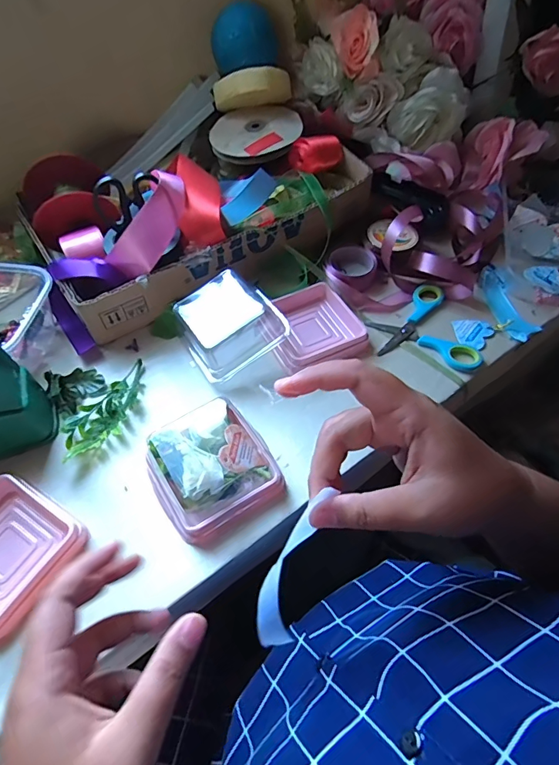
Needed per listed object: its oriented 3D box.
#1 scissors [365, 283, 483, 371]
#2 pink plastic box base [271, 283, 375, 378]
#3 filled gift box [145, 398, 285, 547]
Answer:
[{"bbox_3d":[0.145,-0.057,0.459,0.094,0.009,0.118,-10,57,-6],"label":"scissors"},{"bbox_3d":[0.033,-0.059,0.452,0.092,0.016,0.096,-21,59,-12],"label":"pink plastic box base"},{"bbox_3d":[-0.055,0.068,0.355,0.092,0.045,0.094,-27,60,-16],"label":"filled gift box"}]

